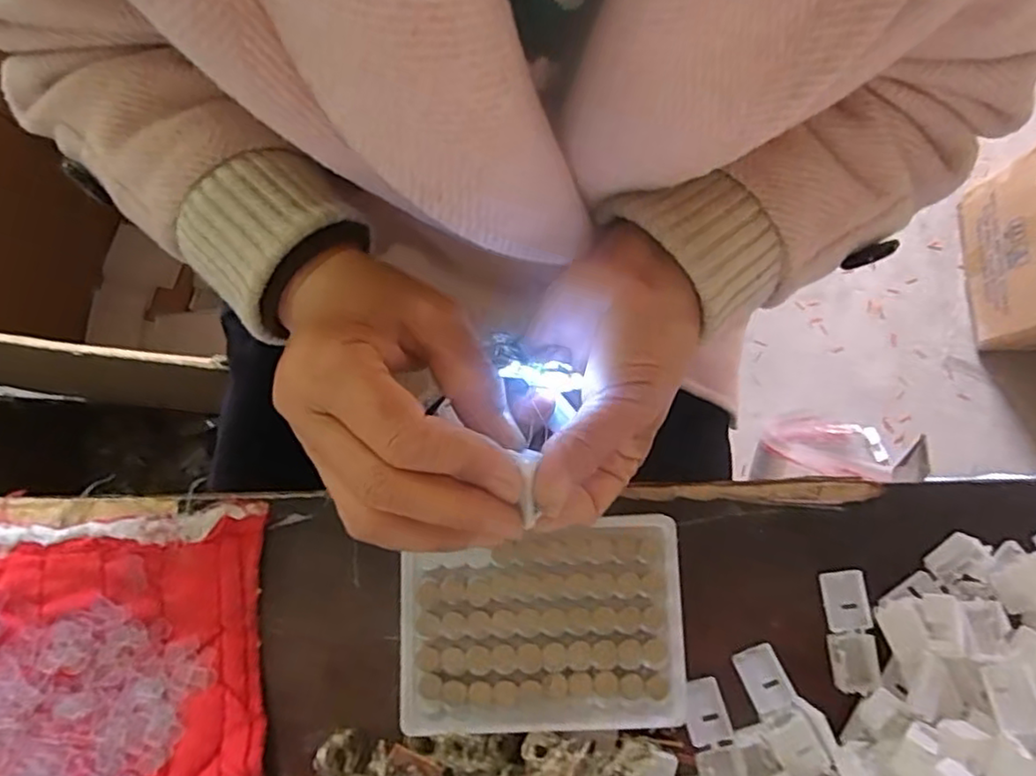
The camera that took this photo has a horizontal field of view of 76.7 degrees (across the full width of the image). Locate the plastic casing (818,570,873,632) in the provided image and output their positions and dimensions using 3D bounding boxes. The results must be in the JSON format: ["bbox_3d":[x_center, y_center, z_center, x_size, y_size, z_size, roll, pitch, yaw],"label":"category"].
[{"bbox_3d":[0.159,0.103,0.319,0.020,0.005,0.028,-6,80,-2],"label":"plastic casing"}]

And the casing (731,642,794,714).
[{"bbox_3d":[0.118,0.139,0.314,0.019,0.010,0.027,-20,79,-4],"label":"casing"}]

